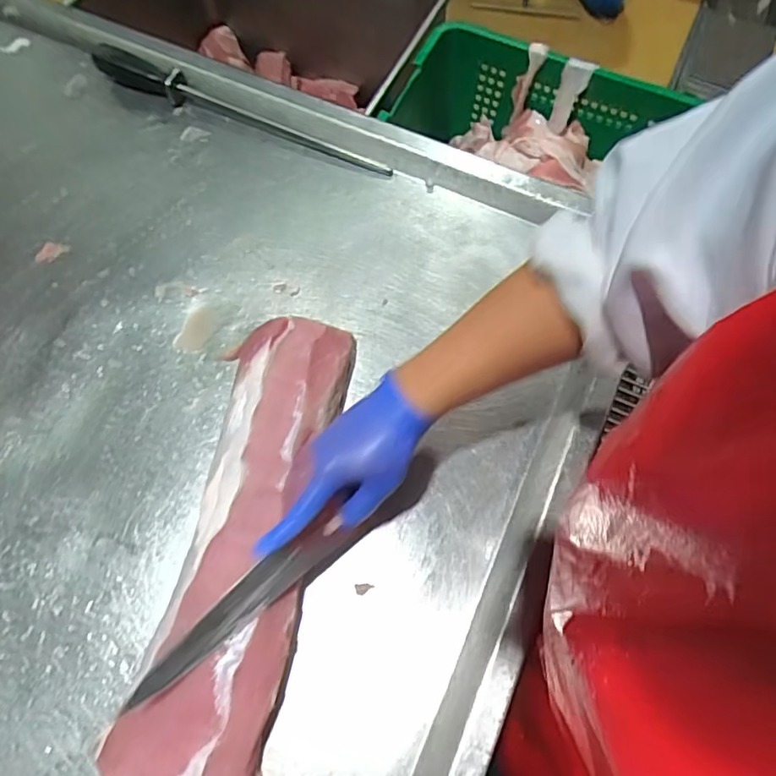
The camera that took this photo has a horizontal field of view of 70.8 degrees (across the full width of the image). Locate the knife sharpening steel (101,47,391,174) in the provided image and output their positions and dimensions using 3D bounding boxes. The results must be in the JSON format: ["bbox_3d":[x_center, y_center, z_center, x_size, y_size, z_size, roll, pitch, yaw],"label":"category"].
[{"bbox_3d":[-0.184,-0.347,0.680,0.400,0.033,0.033,22,71,7],"label":"knife sharpening steel"}]

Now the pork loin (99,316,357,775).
[{"bbox_3d":[-0.129,0.137,0.493,0.122,0.061,0.426,8,70,2],"label":"pork loin"}]

